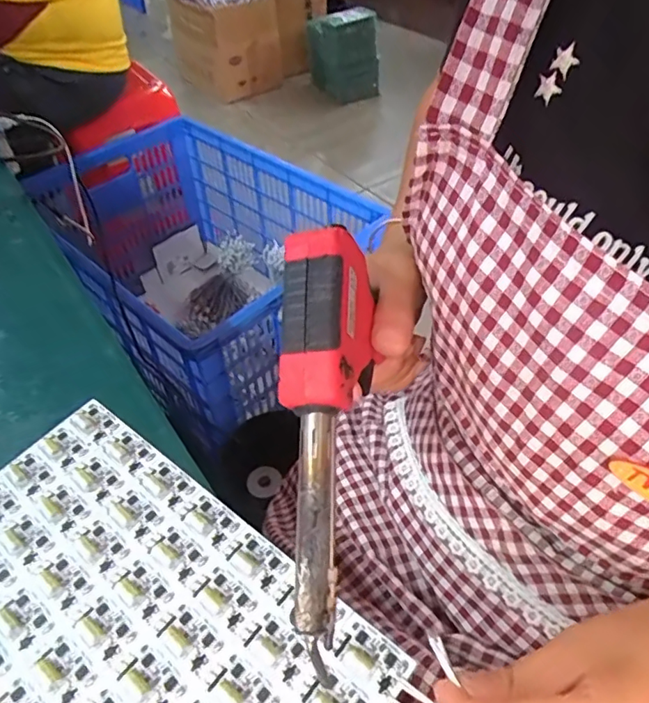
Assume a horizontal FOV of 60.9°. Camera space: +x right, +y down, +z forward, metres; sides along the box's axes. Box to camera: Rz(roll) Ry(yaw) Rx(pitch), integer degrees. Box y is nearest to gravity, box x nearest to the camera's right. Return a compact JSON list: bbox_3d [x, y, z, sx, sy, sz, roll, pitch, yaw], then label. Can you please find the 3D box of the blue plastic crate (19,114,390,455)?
[{"bbox_3d":[-0.250,-0.165,1.215,0.667,0.406,0.492,32,55,29],"label":"blue plastic crate"}]

